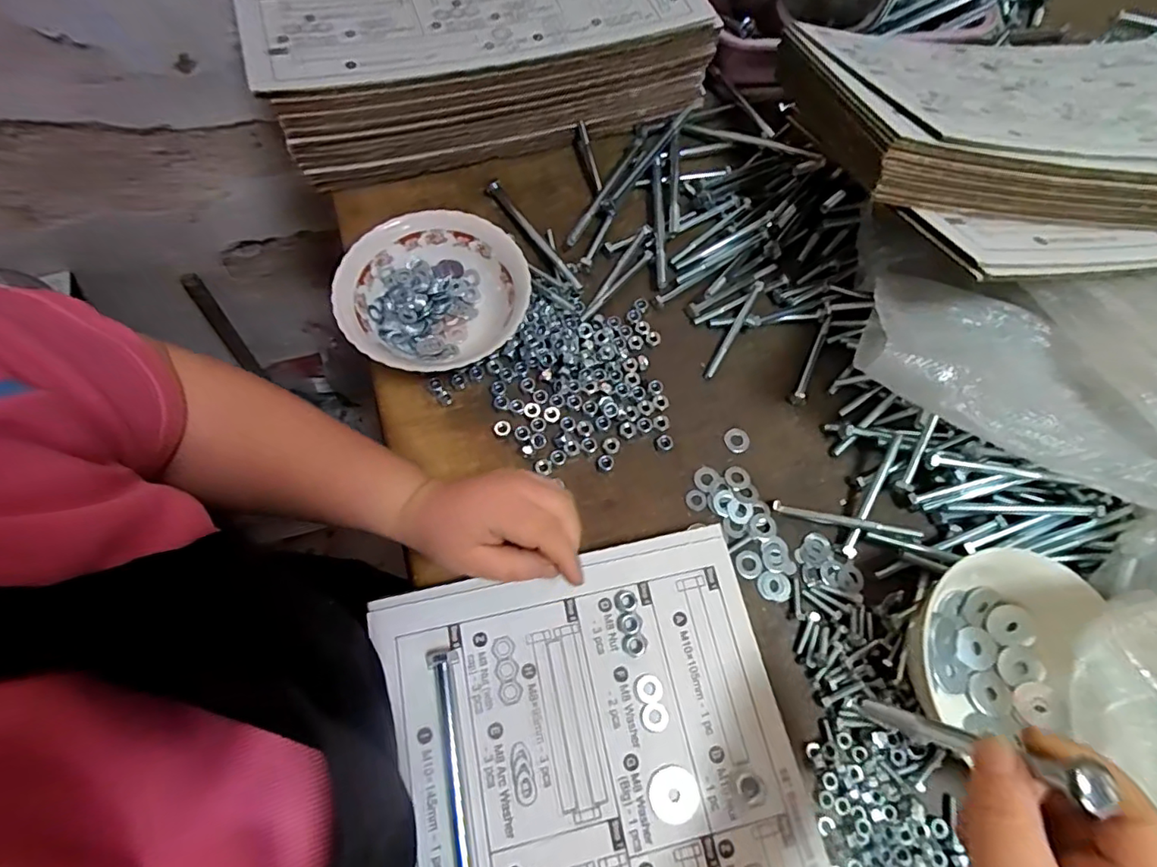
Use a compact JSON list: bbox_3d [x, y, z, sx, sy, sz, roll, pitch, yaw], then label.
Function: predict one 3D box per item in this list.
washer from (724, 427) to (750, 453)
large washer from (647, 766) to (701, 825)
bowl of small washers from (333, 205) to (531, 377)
[{"bbox_3d":[0.124,0.005,0.435,0.020,0.005,0.019,1,67,-2],"label":"washer"},{"bbox_3d":[0.056,0.211,0.324,0.028,0.004,0.028,1,67,-2],"label":"large washer"},{"bbox_3d":[-0.115,-0.111,0.446,0.140,0.049,0.127,-22,70,-11],"label":"bowl of small washers"}]

